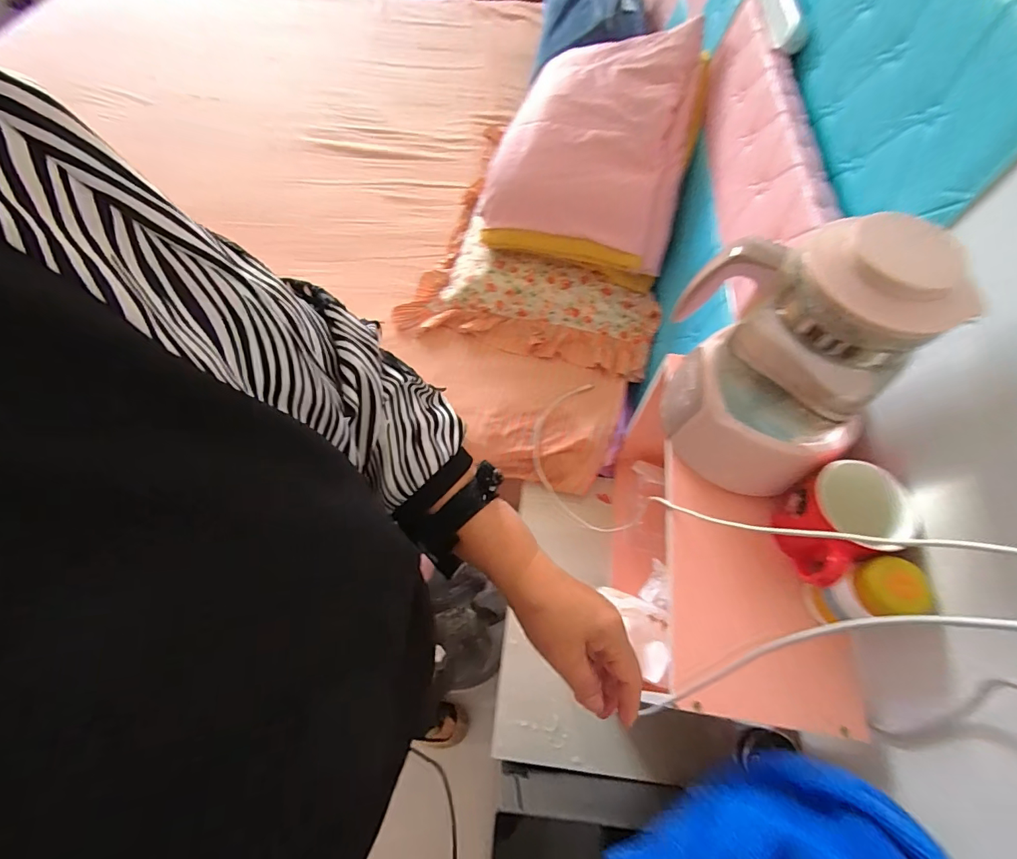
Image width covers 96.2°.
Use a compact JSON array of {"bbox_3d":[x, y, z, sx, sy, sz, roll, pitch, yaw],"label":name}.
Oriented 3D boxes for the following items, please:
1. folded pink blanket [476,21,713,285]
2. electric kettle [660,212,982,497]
[{"bbox_3d":[0.166,-0.555,0.884,0.358,0.135,0.473,14,85,8],"label":"folded pink blanket"},{"bbox_3d":[0.248,-0.062,0.414,0.146,0.248,0.169,-6,62,-4],"label":"electric kettle"}]

